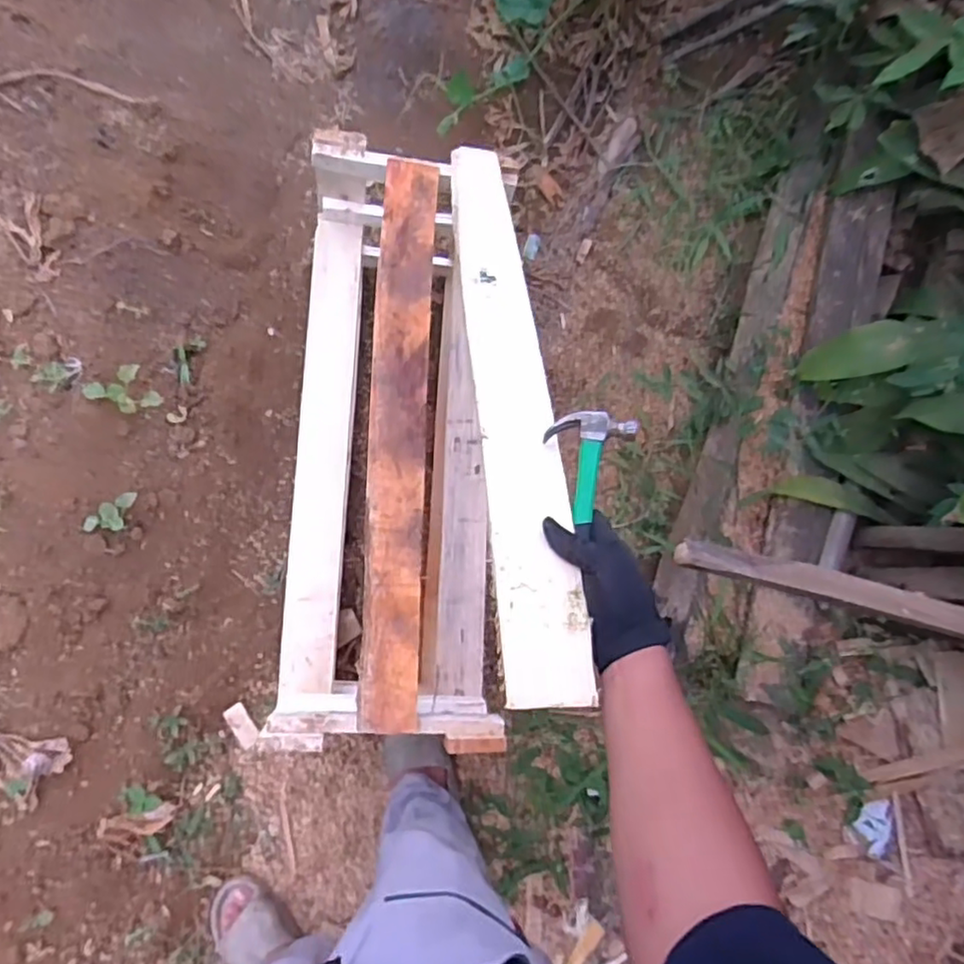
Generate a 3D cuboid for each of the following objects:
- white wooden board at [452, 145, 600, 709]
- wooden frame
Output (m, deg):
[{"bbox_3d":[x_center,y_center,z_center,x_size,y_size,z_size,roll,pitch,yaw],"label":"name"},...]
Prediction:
[{"bbox_3d":[0.026,-0.174,0.804,0.090,0.017,0.884,4,52,-14],"label":"white wooden board"},{"bbox_3d":[-0.171,-0.071,1.212,0.355,0.408,0.968,0,84,-6],"label":"wooden frame"}]

